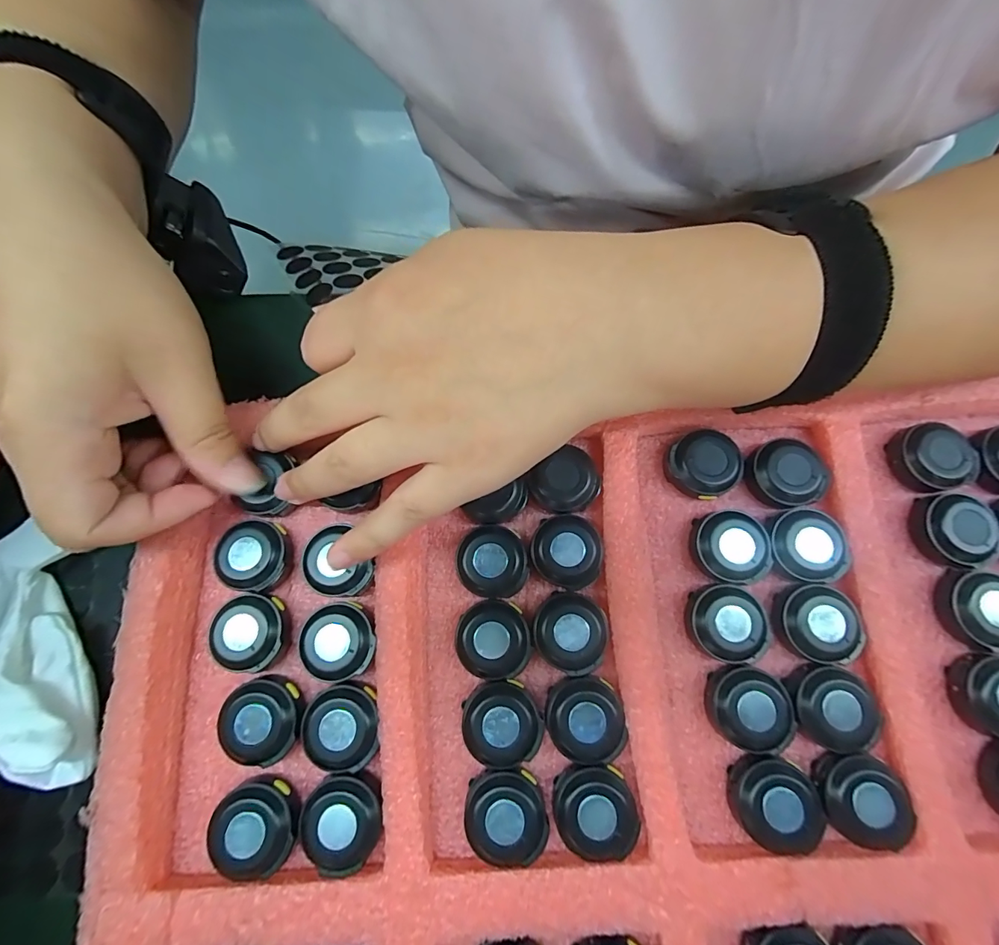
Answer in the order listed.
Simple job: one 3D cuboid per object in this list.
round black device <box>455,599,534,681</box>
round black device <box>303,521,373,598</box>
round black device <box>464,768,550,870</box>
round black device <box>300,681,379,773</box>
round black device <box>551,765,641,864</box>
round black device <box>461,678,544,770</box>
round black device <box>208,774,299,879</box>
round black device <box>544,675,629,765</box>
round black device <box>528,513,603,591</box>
[{"bbox_3d":[-0.002,0.067,0.178,0.029,0.011,0.030,0,75,1],"label":"round black device"},{"bbox_3d":[-0.067,0.037,0.186,0.030,0.008,0.029,0,75,1],"label":"round black device"},{"bbox_3d":[0.003,0.126,0.162,0.028,0.011,0.029,0,75,1],"label":"round black device"},{"bbox_3d":[-0.061,0.098,0.170,0.029,0.009,0.029,0,75,1],"label":"round black device"},{"bbox_3d":[0.035,0.125,0.162,0.029,0.010,0.029,0,75,1],"label":"round black device"},{"bbox_3d":[0.000,0.097,0.171,0.029,0.010,0.029,0,75,1],"label":"round black device"},{"bbox_3d":[-0.089,0.129,0.160,0.030,0.009,0.029,0,75,1],"label":"round black device"},{"bbox_3d":[0.033,0.095,0.170,0.029,0.009,0.031,0,75,1],"label":"round black device"},{"bbox_3d":[0.029,0.033,0.187,0.029,0.012,0.028,0,75,1],"label":"round black device"}]

